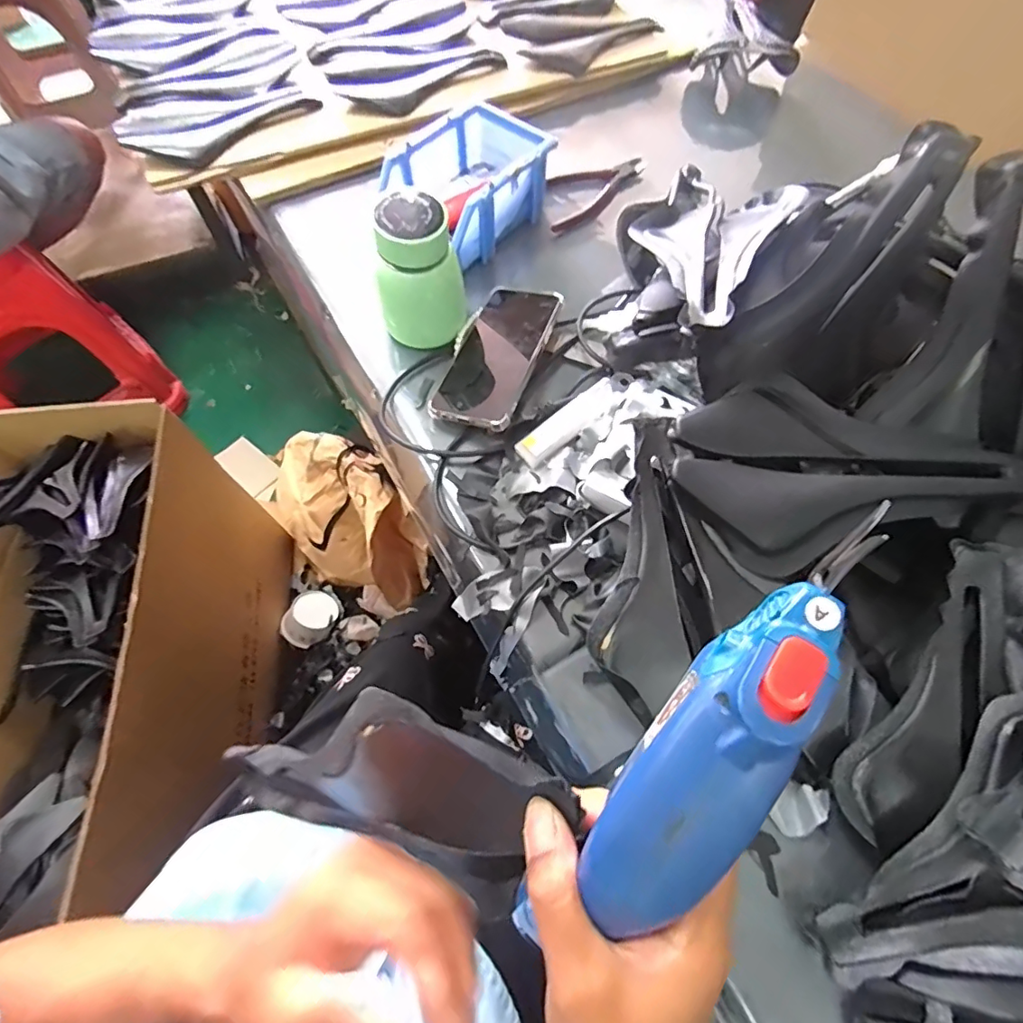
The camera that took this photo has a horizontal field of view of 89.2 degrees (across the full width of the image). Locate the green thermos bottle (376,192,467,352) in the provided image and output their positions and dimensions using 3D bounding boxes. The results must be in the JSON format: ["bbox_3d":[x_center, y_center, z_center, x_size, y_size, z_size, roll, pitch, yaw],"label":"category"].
[{"bbox_3d":[-0.081,-0.210,0.463,0.066,0.117,0.057,27,67,11],"label":"green thermos bottle"}]

